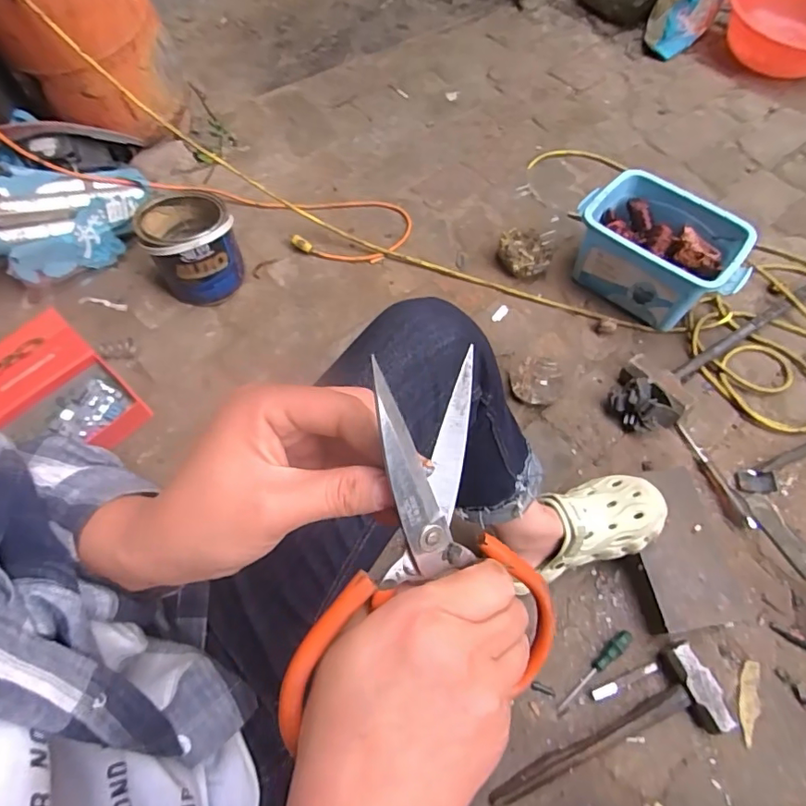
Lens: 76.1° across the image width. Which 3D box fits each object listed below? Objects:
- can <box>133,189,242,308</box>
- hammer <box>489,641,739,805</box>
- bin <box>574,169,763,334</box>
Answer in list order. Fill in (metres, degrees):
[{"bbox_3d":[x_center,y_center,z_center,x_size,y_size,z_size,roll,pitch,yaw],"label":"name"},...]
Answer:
[{"bbox_3d":[-0.404,-0.296,0.994,0.150,0.165,0.188,-27,62,-17],"label":"can"},{"bbox_3d":[0.255,0.397,0.649,0.295,0.061,0.104,-12,58,-9],"label":"hammer"},{"bbox_3d":[0.447,-0.264,0.924,0.288,0.153,0.170,35,63,19],"label":"bin"}]

